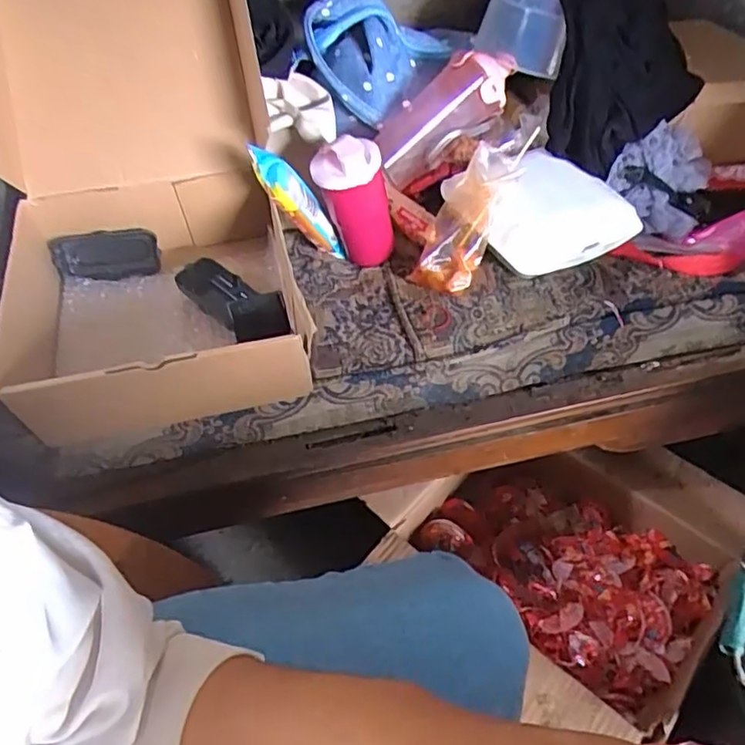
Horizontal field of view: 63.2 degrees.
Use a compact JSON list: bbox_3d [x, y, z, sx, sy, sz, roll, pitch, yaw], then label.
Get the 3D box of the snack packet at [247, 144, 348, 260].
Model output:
[{"bbox_3d":[-0.074,-0.179,0.670,0.039,0.187,0.048,-46,60,1],"label":"snack packet"}]

